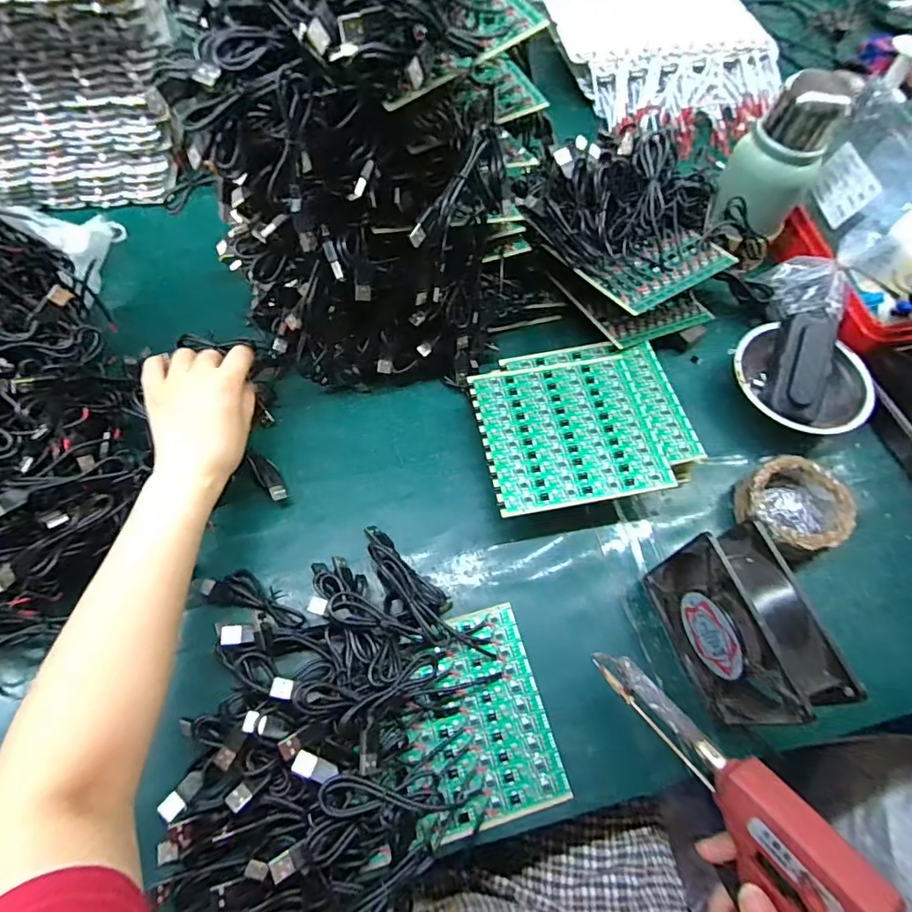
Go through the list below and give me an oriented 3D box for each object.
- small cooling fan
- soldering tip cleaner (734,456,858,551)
[{"bbox_3d":[0.199,0.121,0.365,0.039,0.115,0.116,-16,65,-10],"label":"small cooling fan"},{"bbox_3d":[0.296,0.047,0.459,0.079,0.050,0.082,1,63,-2],"label":"soldering tip cleaner"}]

